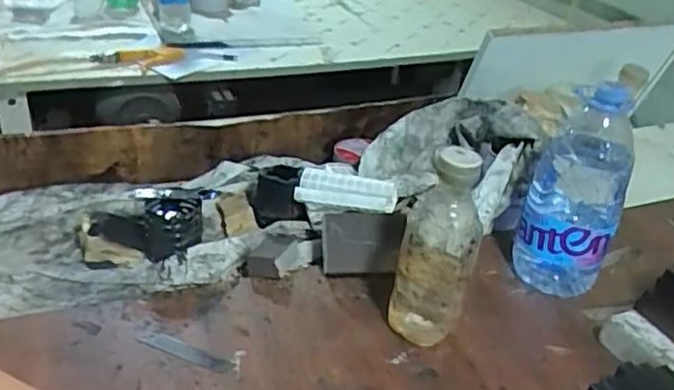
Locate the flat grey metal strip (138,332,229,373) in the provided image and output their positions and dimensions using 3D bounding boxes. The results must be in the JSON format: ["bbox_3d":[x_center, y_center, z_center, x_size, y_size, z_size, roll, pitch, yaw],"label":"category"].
[{"bbox_3d":[-0.150,0.155,0.638,0.097,0.004,0.020,17,35,17],"label":"flat grey metal strip"}]

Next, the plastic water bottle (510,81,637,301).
[{"bbox_3d":[0.268,-0.006,0.727,0.102,0.240,0.090,15,35,14],"label":"plastic water bottle"}]

